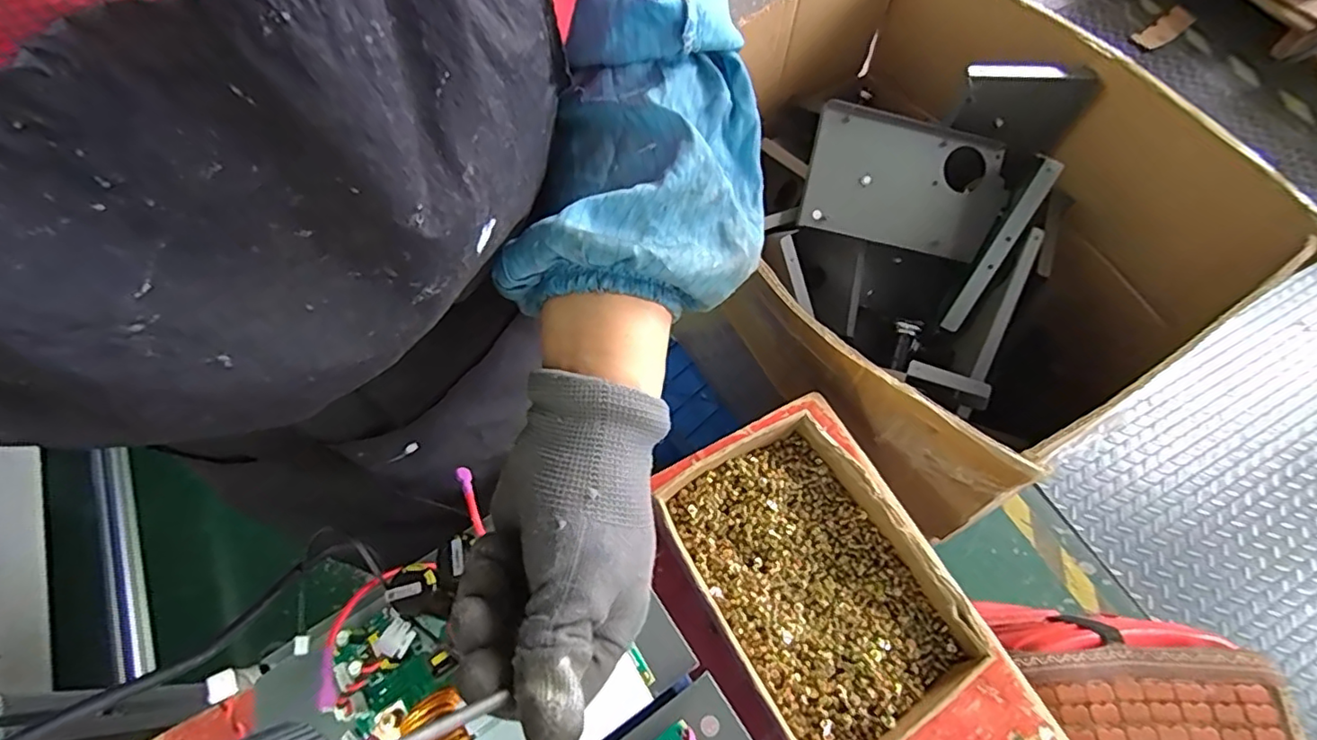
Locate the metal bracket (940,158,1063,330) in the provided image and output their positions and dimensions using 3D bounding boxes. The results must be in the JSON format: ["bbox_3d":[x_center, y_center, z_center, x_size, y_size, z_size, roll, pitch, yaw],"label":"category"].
[{"bbox_3d":[0.387,-0.136,0.677,0.024,0.207,0.018,29,34,15],"label":"metal bracket"}]

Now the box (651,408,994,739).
[{"bbox_3d":[0.105,0.148,0.419,0.140,0.051,0.204,-28,66,-12],"label":"box"}]

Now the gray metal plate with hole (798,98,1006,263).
[{"bbox_3d":[0.293,-0.217,0.697,0.238,0.032,0.148,12,89,-7],"label":"gray metal plate with hole"}]

